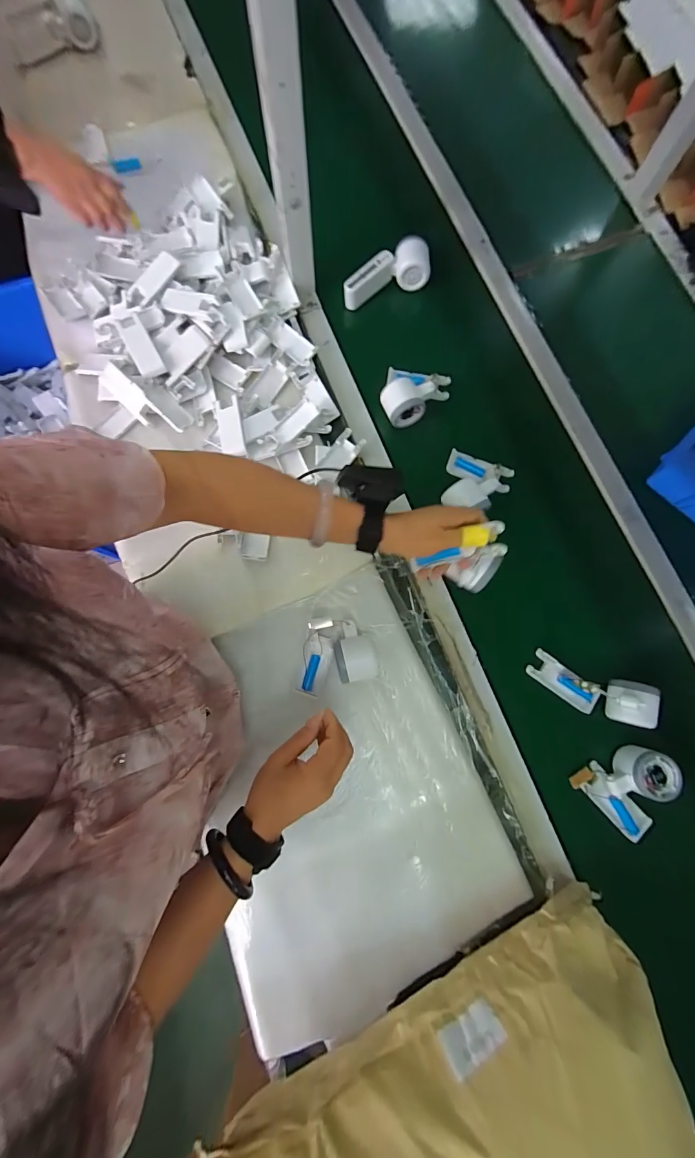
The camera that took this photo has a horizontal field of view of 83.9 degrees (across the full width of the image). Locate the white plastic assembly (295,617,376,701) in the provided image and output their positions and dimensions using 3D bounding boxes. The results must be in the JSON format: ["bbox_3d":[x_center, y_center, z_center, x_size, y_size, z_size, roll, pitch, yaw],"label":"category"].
[{"bbox_3d":[-0.010,0.112,0.550,0.102,0.037,0.104,3,78,0],"label":"white plastic assembly"}]

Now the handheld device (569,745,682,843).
[{"bbox_3d":[0.381,0.277,0.515,0.107,0.045,0.107,41,81,7],"label":"handheld device"}]

